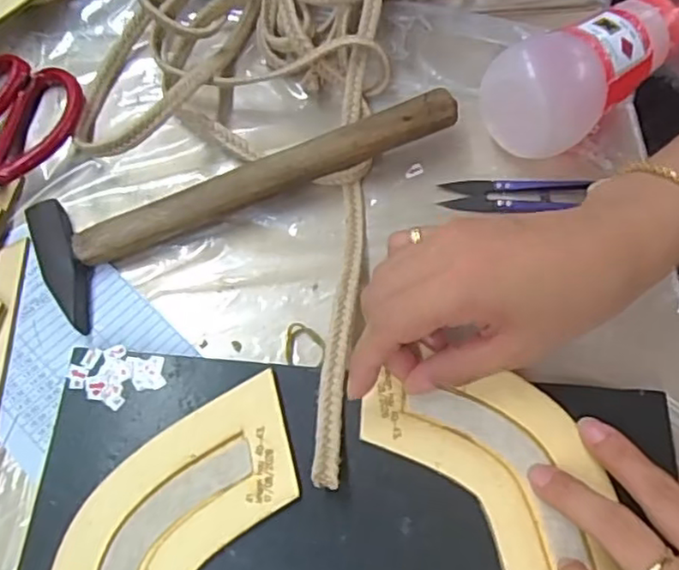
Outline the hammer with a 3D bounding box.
[{"bbox_3d":[-0.055,-0.064,0.379,0.246,0.032,0.074,-26,69,-10],"label":"hammer"}]

